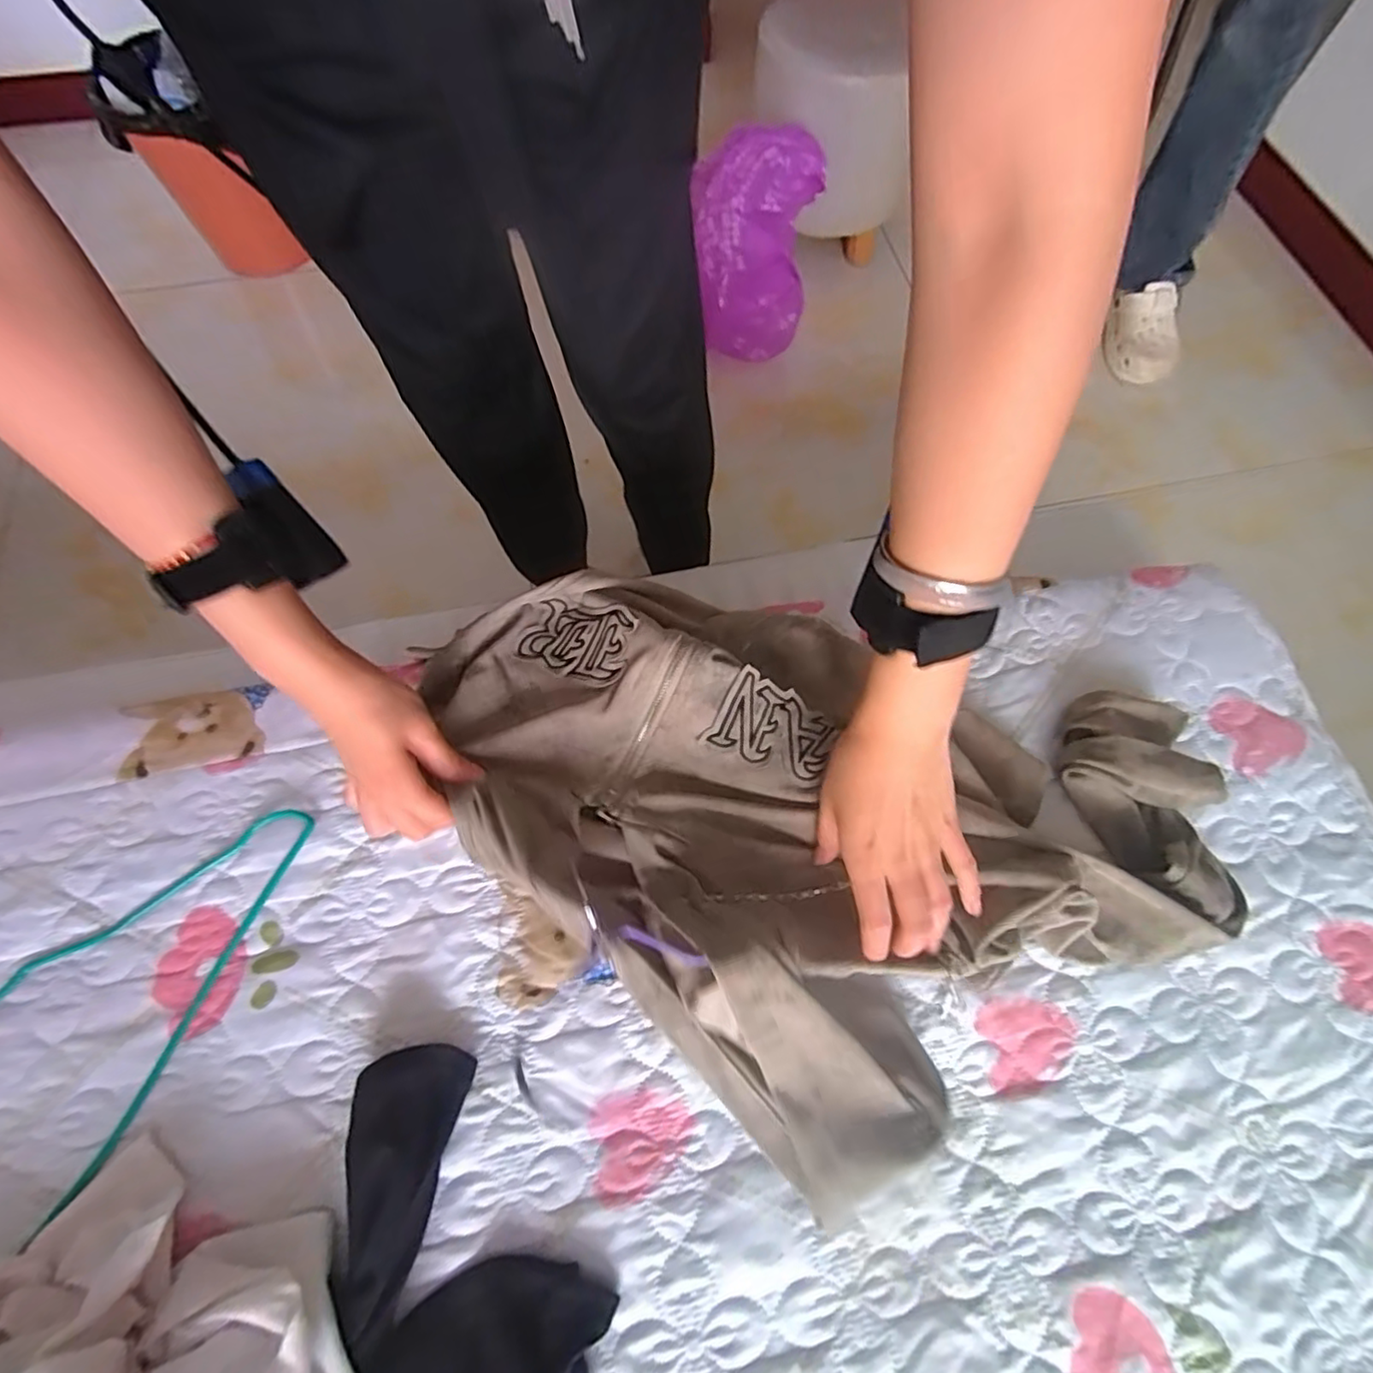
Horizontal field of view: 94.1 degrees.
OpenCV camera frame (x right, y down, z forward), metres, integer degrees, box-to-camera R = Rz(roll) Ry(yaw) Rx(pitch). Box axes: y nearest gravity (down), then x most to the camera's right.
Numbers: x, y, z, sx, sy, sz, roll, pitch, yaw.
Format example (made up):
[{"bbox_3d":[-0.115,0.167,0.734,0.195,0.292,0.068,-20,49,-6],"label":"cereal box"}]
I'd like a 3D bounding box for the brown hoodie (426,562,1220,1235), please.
[{"bbox_3d":[0.091,0.048,0.417,0.413,0.078,0.404,-28,72,-12],"label":"brown hoodie"}]

